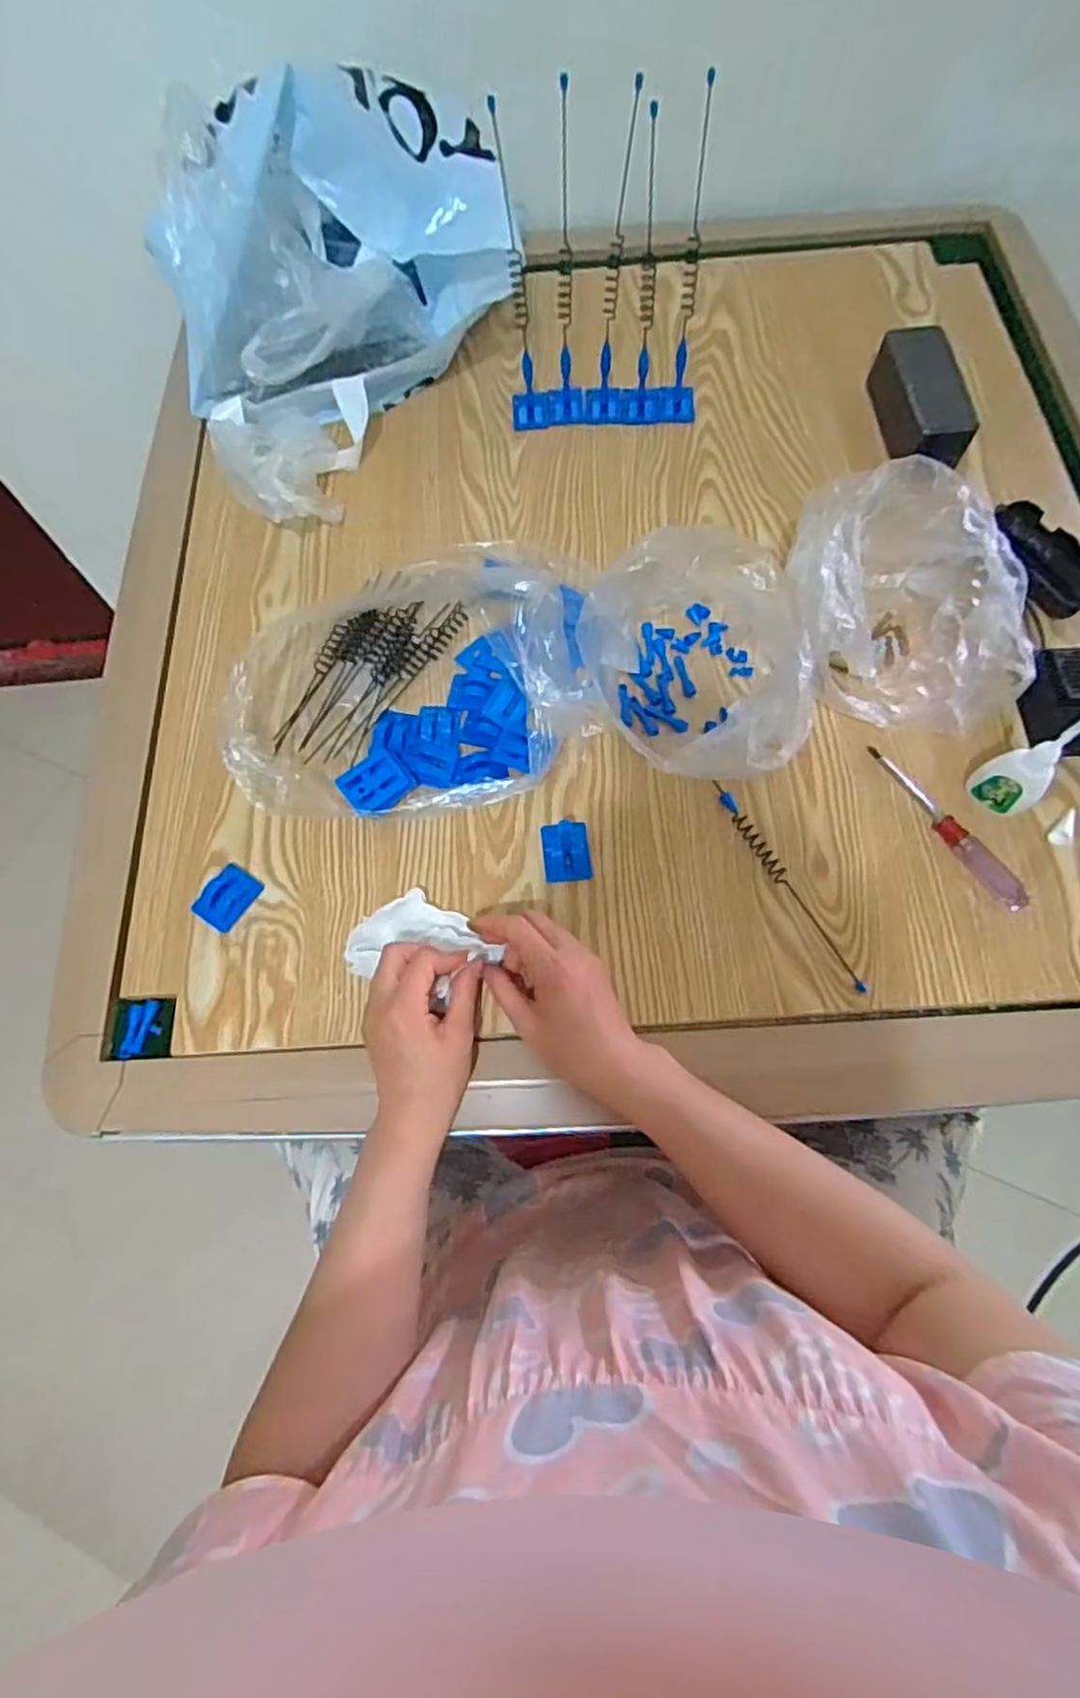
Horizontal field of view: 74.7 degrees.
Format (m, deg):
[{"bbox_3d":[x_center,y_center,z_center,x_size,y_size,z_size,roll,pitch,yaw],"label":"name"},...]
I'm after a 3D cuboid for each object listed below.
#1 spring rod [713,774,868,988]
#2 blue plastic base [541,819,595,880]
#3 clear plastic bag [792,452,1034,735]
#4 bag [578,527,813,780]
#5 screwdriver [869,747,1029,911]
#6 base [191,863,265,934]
[{"bbox_3d":[0.177,0.023,0.509,0.015,0.011,0.177,-26,70,-8],"label":"spring rod"},{"bbox_3d":[0.020,0.001,0.515,0.034,0.026,0.040,-6,69,0],"label":"blue plastic base"},{"bbox_3d":[0.269,-0.183,0.535,0.163,0.101,0.168,13,70,7],"label":"clear plastic bag"},{"bbox_3d":[0.120,-0.149,0.530,0.165,0.096,0.205,9,70,5],"label":"bag"},{"bbox_3d":[0.296,-0.020,0.515,0.017,0.017,0.149,-28,71,-9],"label":"screwdriver"},{"bbox_3d":[-0.228,0.036,0.517,0.031,0.010,0.046,30,73,13],"label":"base"}]

